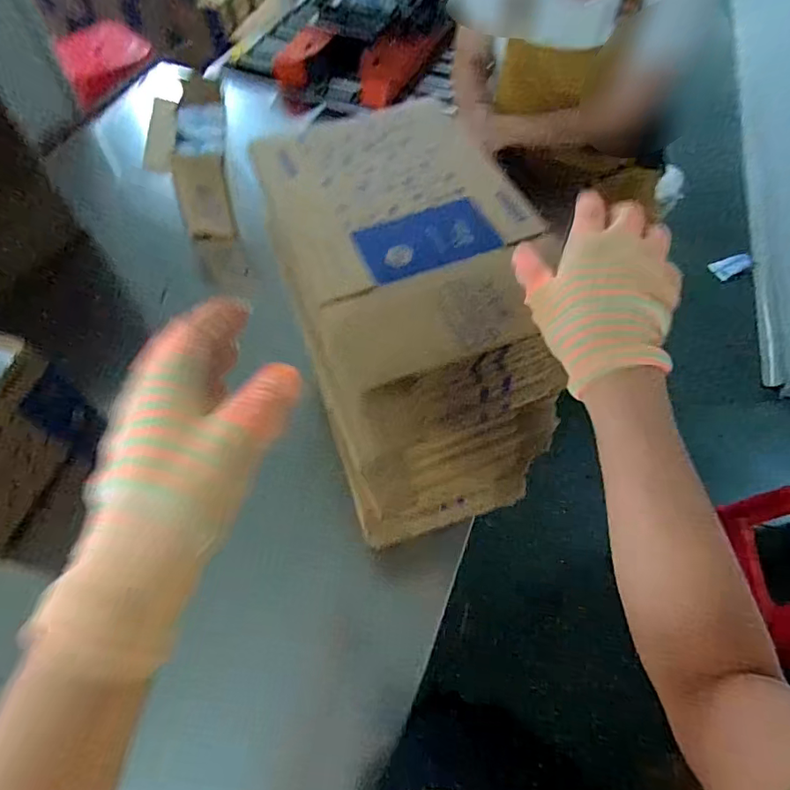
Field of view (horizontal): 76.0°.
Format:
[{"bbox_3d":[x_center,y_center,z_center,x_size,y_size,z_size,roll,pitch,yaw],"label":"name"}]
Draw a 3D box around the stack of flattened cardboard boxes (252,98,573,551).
[{"bbox_3d":[0.010,-0.063,0.591,0.217,0.342,0.340,-17,60,-11],"label":"stack of flattened cardboard boxes"}]

